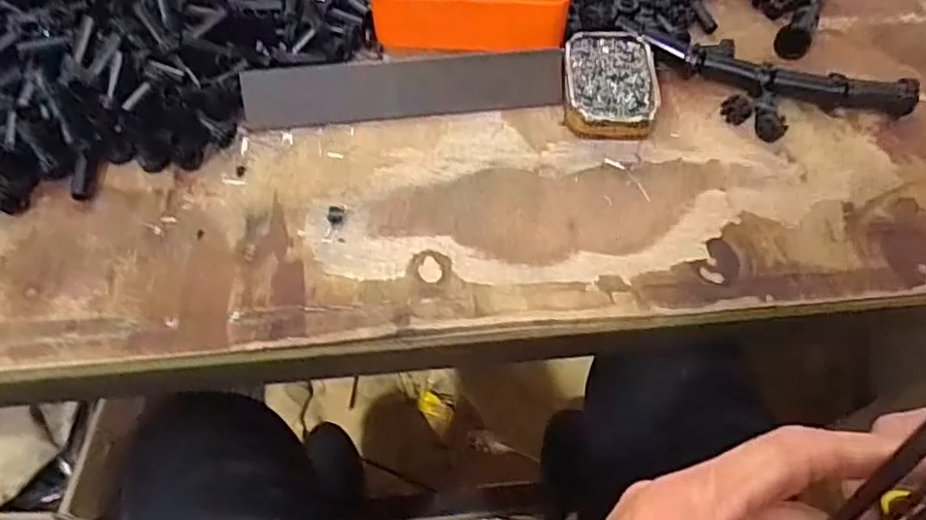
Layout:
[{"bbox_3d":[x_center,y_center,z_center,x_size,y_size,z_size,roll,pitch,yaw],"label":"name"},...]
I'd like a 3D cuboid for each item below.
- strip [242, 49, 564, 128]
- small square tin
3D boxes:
[{"bbox_3d":[-0.039,-0.118,0.432,0.216,0.038,0.007,-6,18,-6],"label":"strip"},{"bbox_3d":[0.103,-0.124,0.441,0.061,0.021,0.091,3,57,1],"label":"small square tin"}]

